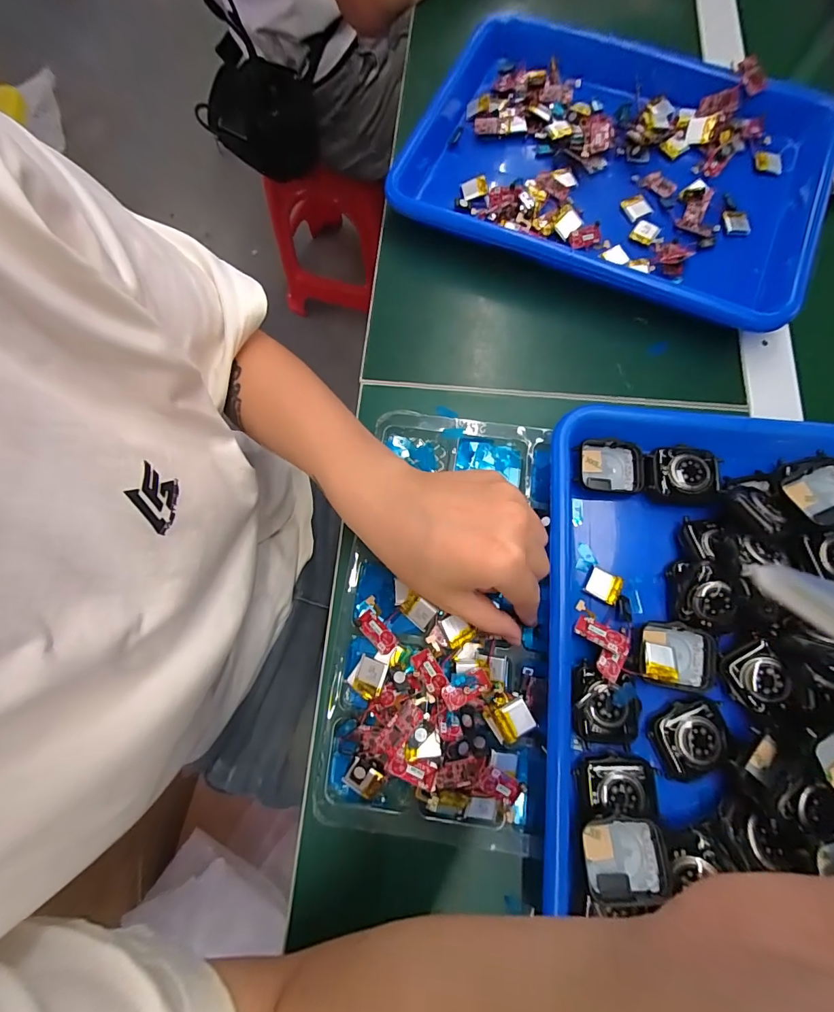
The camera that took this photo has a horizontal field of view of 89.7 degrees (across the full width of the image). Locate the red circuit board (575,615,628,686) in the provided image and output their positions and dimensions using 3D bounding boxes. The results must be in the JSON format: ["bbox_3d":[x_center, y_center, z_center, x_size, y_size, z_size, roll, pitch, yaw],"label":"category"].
[{"bbox_3d":[0.108,0.083,0.246,0.030,0.006,0.032,16,59,13],"label":"red circuit board"}]

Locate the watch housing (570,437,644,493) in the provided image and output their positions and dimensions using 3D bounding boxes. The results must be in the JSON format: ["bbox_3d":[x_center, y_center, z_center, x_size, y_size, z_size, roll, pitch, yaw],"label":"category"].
[{"bbox_3d":[0.127,-0.025,0.279,0.044,0.012,0.036,0,75,0],"label":"watch housing"}]

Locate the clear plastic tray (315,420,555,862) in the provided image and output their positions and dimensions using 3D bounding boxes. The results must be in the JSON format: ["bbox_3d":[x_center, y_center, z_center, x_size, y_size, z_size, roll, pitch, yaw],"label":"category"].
[{"bbox_3d":[0.020,0.064,0.271,0.130,0.024,0.258,7,74,2],"label":"clear plastic tray"}]

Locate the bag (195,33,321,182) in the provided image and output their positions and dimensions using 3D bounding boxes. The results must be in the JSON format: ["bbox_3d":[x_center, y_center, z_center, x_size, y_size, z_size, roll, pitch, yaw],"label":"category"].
[{"bbox_3d":[-0.263,-0.658,0.704,0.185,0.192,0.053,-16,76,-4],"label":"bag"}]

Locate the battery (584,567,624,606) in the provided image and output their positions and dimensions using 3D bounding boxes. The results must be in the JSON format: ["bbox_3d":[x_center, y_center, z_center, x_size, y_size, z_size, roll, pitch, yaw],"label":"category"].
[{"bbox_3d":[0.117,0.050,0.263,0.020,0.005,0.018,29,77,7],"label":"battery"}]

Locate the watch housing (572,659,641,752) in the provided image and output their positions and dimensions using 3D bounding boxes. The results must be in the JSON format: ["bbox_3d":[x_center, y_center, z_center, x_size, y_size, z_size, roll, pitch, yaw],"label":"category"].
[{"bbox_3d":[0.109,0.116,0.241,0.035,0.011,0.042,8,75,2],"label":"watch housing"}]

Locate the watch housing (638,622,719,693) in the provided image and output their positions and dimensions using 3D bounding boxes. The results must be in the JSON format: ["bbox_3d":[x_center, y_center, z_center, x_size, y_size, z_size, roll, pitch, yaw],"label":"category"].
[{"bbox_3d":[0.154,0.089,0.248,0.044,0.007,0.037,8,75,2],"label":"watch housing"}]

